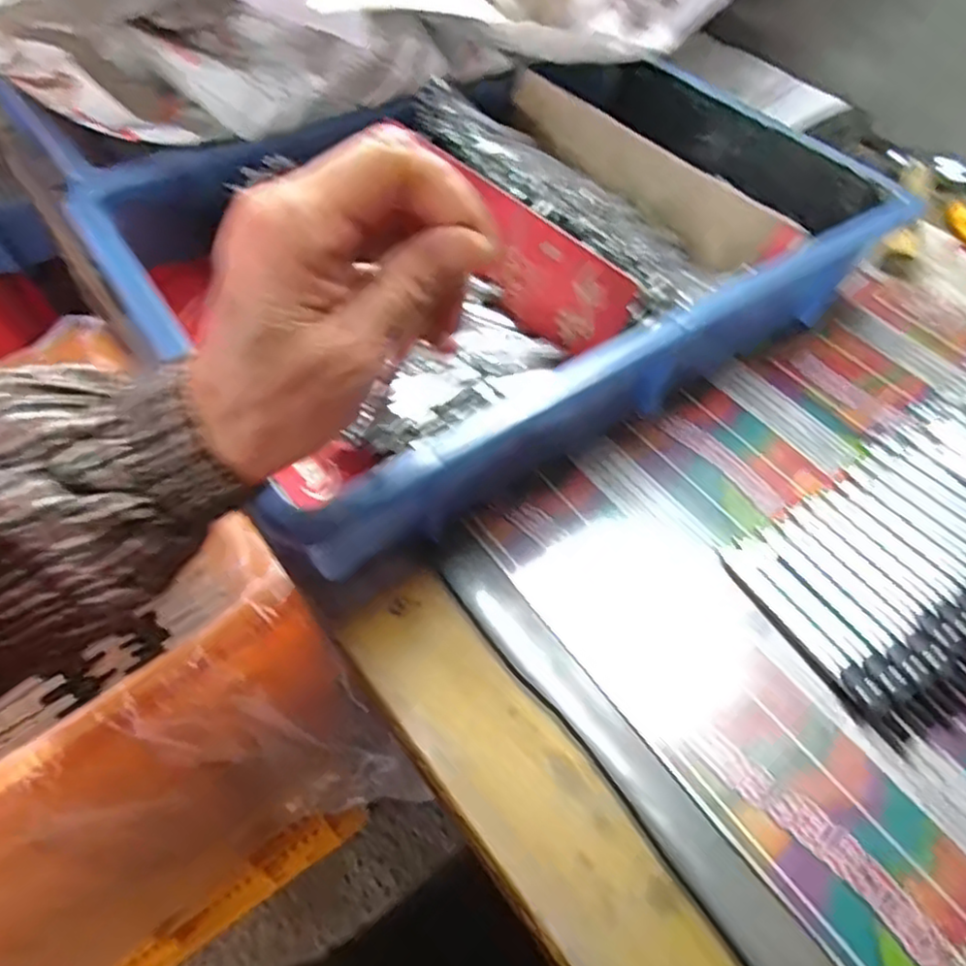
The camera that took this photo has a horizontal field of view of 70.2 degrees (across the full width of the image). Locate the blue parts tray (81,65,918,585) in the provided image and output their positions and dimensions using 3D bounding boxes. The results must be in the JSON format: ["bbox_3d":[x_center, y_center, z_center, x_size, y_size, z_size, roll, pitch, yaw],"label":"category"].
[{"bbox_3d":[0.026,-0.151,0.435,0.437,0.100,0.278,-29,60,-22],"label":"blue parts tray"}]

